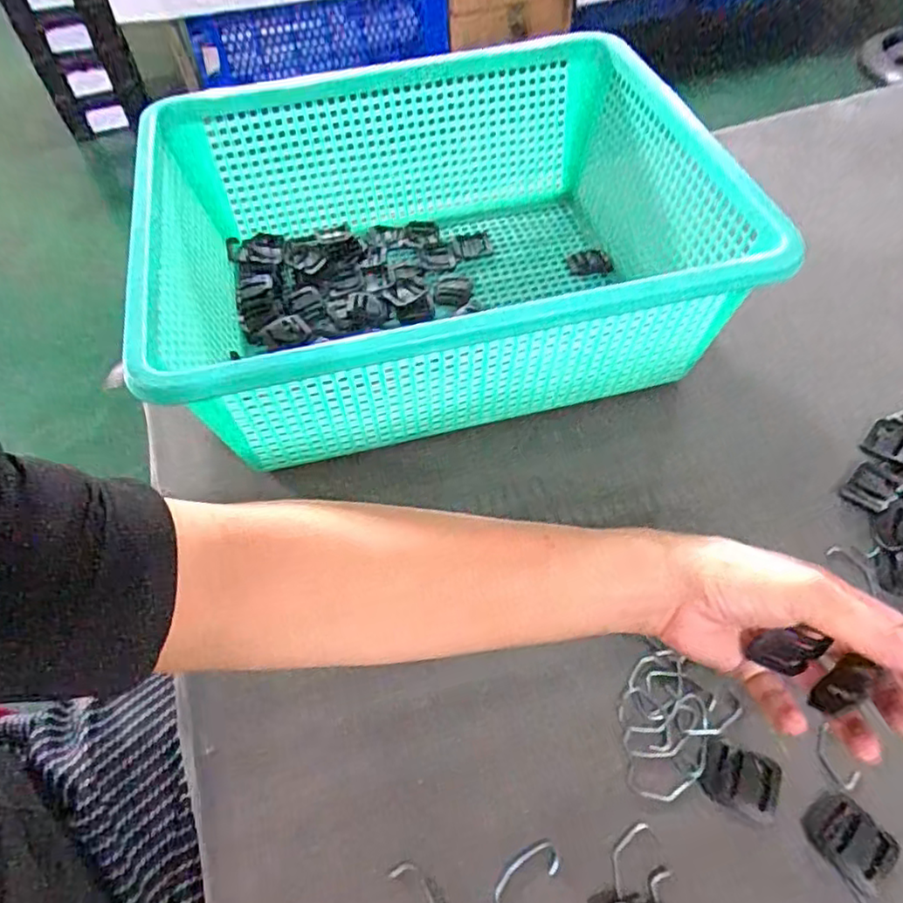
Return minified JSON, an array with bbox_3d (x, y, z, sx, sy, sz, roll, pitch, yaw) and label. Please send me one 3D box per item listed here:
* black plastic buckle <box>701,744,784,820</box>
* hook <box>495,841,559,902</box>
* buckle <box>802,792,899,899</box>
[{"bbox_3d":[0.145,0.163,0.316,0.035,0.004,0.028,16,57,14],"label":"black plastic buckle"},{"bbox_3d":[0.035,0.199,0.299,0.036,0.004,0.015,-33,59,-18],"label":"hook"},{"bbox_3d":[0.189,0.183,0.300,0.030,0.004,0.036,-32,59,-18],"label":"buckle"}]

